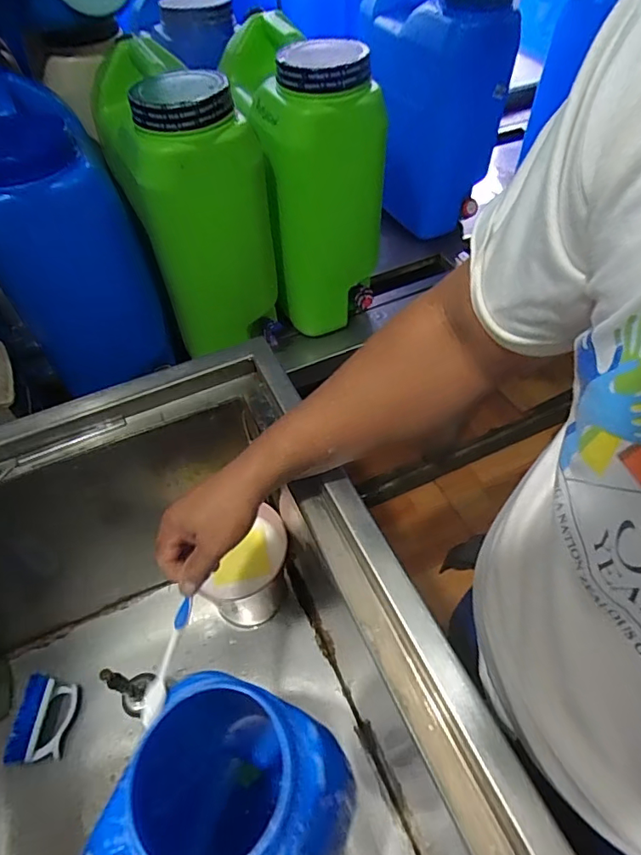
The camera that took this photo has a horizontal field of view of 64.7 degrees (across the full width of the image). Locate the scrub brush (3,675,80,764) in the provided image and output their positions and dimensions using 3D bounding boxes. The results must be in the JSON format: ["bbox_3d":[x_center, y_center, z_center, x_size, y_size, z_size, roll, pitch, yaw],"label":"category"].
[{"bbox_3d":[-0.395,0.414,0.722,0.065,0.052,0.110,2,53,4],"label":"scrub brush"}]

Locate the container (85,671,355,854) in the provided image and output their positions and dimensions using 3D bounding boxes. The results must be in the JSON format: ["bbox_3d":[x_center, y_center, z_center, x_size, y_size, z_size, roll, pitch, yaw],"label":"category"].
[{"bbox_3d":[-0.104,0.429,0.452,0.175,0.387,0.310,16,55,13],"label":"container"}]

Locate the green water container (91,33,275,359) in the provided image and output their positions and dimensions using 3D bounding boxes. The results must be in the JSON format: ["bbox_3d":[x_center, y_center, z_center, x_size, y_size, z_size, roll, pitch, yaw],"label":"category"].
[{"bbox_3d":[-0.192,-0.335,0.789,0.193,0.384,0.269,-18,55,-11],"label":"green water container"}]

